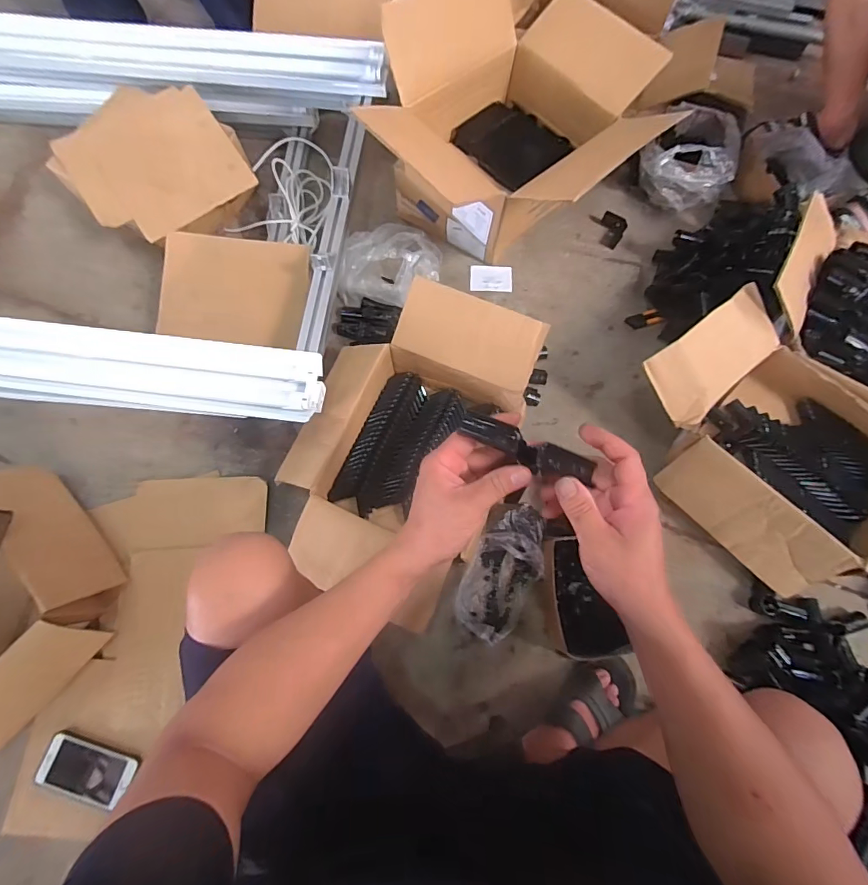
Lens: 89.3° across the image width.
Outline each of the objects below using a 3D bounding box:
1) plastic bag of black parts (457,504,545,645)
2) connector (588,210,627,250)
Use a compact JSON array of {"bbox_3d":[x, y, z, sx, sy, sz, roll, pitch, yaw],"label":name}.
[{"bbox_3d":[0.127,0.240,0.806,0.121,0.042,0.247,24,88,8],"label":"plastic bag of black parts"},{"bbox_3d":[0.400,-0.499,1.017,0.084,0.023,0.070,33,76,11],"label":"connector"}]

